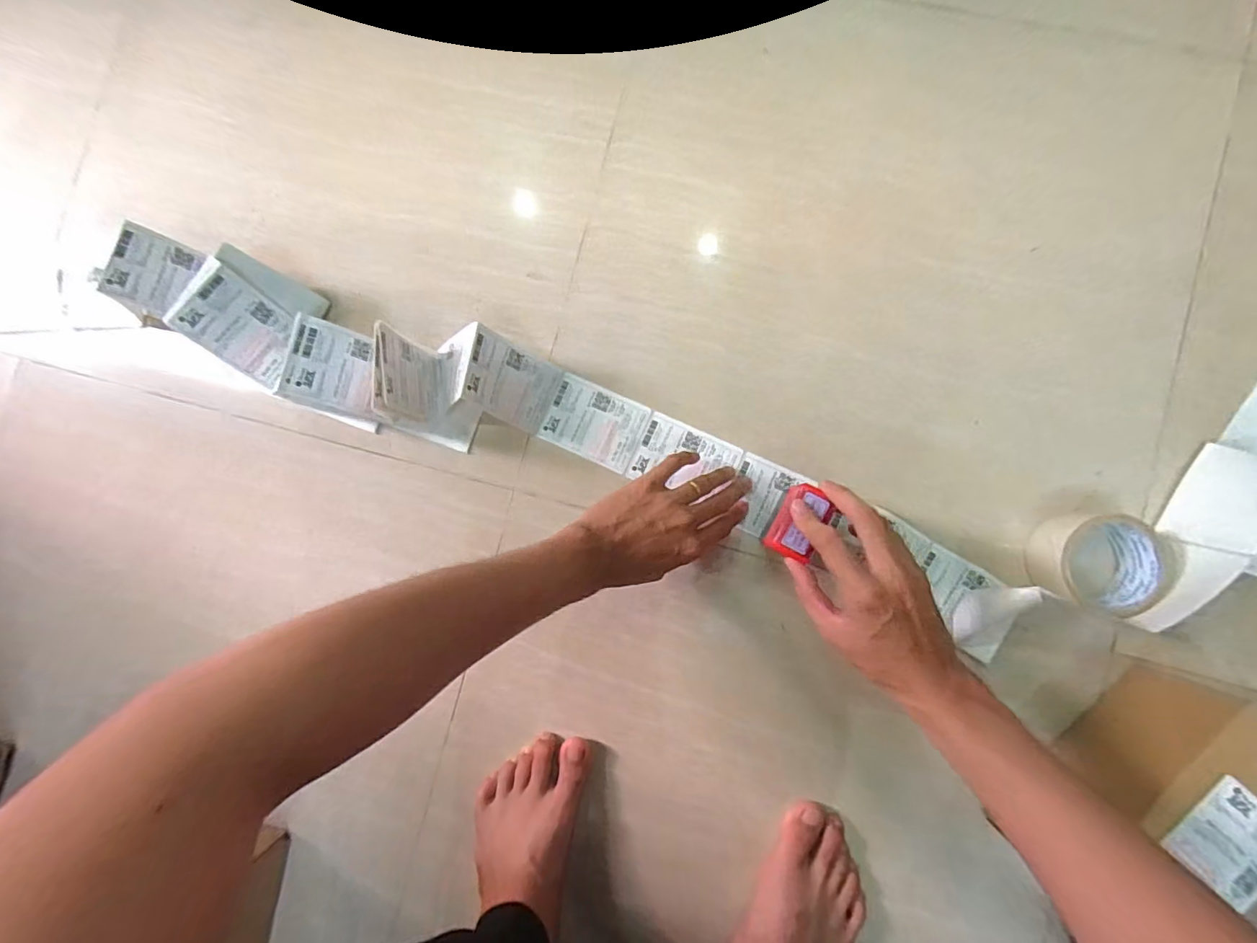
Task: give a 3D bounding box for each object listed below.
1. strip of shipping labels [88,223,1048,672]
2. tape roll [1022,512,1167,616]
[{"bbox_3d":[-0.060,-0.040,0.513,0.892,0.114,0.122,19,88,-1],"label":"strip of shipping labels"},{"bbox_3d":[0.426,0.083,0.481,0.089,0.054,0.085,0,87,4],"label":"tape roll"}]

